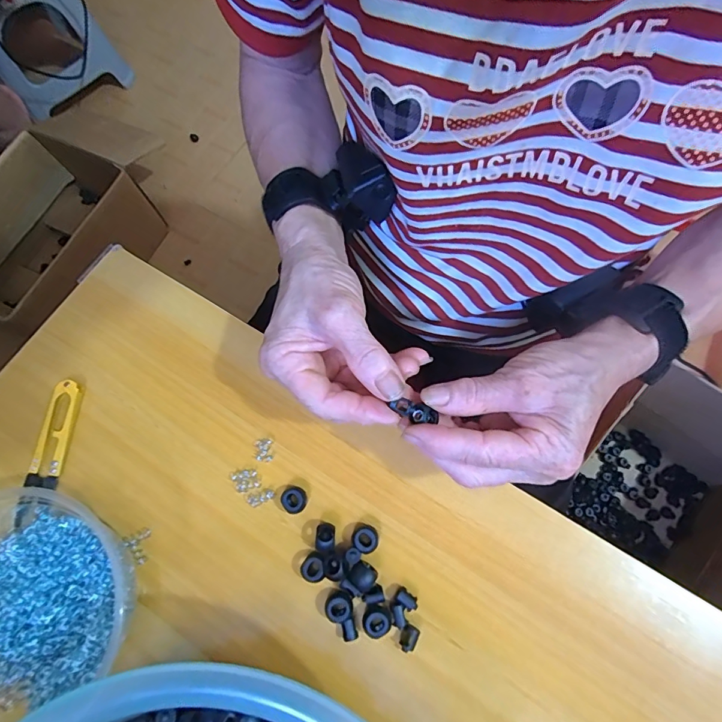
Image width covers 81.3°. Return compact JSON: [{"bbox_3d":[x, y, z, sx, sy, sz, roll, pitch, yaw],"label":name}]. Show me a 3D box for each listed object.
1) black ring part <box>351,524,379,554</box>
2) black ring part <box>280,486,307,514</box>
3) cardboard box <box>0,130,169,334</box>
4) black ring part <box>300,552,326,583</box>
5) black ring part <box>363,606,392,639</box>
[{"bbox_3d":[0.003,0.118,0.279,0.017,0.012,0.016,-1,71,2],"label":"black ring part"},{"bbox_3d":[-0.046,0.095,0.288,0.017,0.012,0.017,-1,71,2],"label":"black ring part"},{"bbox_3d":[-0.605,-0.253,0.859,0.259,0.192,0.398,25,74,10],"label":"cardboard box"},{"bbox_3d":[-0.031,0.135,0.275,0.016,0.013,0.018,-1,71,2],"label":"black ring part"},{"bbox_3d":[0.010,0.163,0.263,0.017,0.008,0.017,-1,71,2],"label":"black ring part"}]

